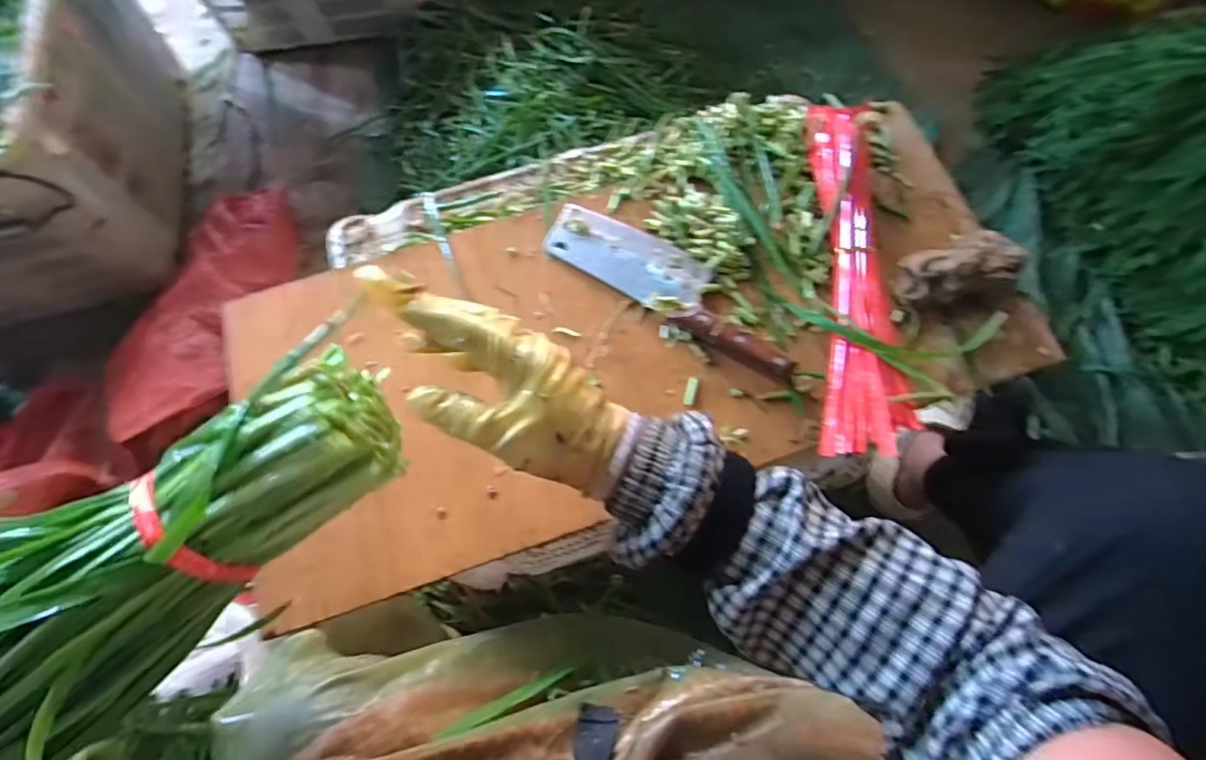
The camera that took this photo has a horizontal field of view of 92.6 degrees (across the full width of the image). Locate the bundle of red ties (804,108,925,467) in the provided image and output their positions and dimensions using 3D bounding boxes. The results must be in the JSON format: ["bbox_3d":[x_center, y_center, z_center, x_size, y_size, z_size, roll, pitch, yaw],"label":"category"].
[{"bbox_3d":[0.245,-0.112,0.553,0.076,0.059,0.364,2,69,4],"label":"bundle of red ties"}]

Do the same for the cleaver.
[{"bbox_3d":[0.067,-0.100,0.570,0.280,0.025,0.077,33,74,14],"label":"cleaver"}]

